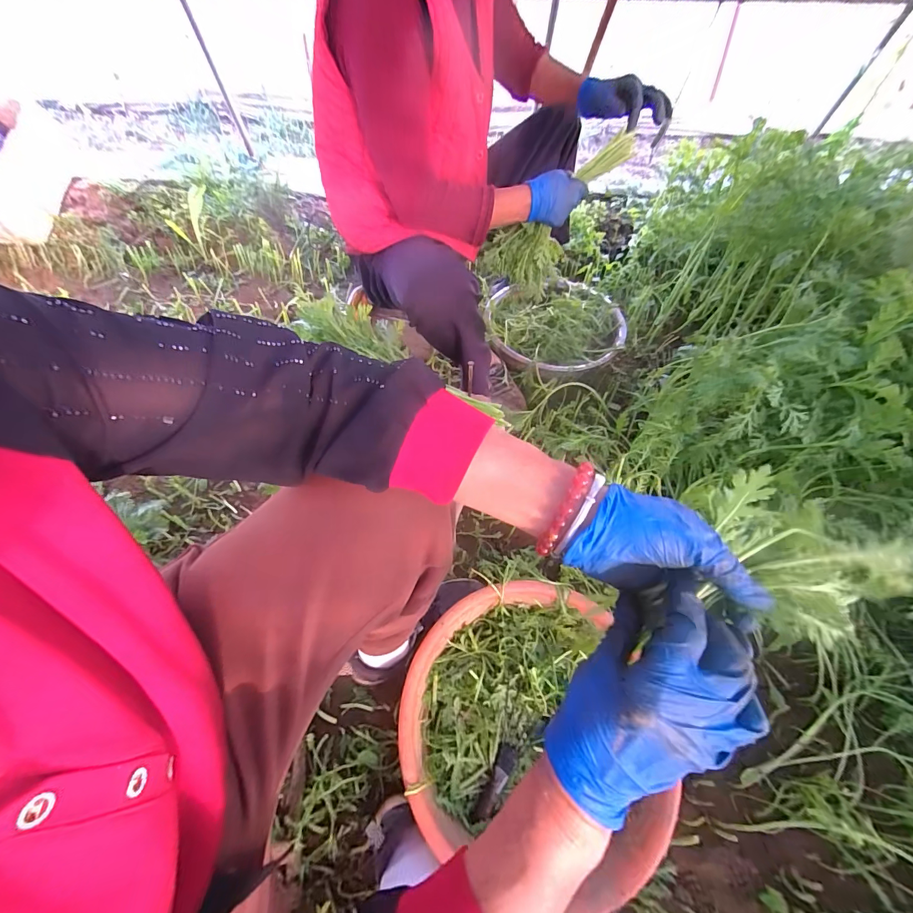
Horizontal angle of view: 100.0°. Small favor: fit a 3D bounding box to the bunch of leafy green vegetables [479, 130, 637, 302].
[{"bbox_3d":[0.203,-0.472,0.767,0.161,0.326,0.067,15,46,-41],"label":"bunch of leafy green vegetables"}]

